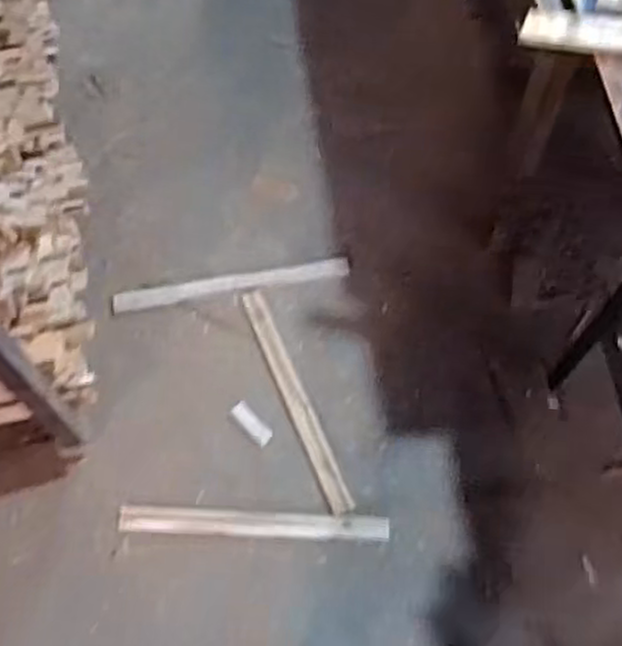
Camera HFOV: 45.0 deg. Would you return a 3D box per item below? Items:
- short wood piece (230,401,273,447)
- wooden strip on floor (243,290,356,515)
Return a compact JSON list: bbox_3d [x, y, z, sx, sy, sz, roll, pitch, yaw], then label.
[{"bbox_3d":[-0.114,0.193,1.447,0.039,0.012,0.098,-42,70,-16],"label":"short wood piece"},{"bbox_3d":[-0.033,0.138,1.466,0.043,0.013,0.479,-21,66,-8],"label":"wooden strip on floor"}]

